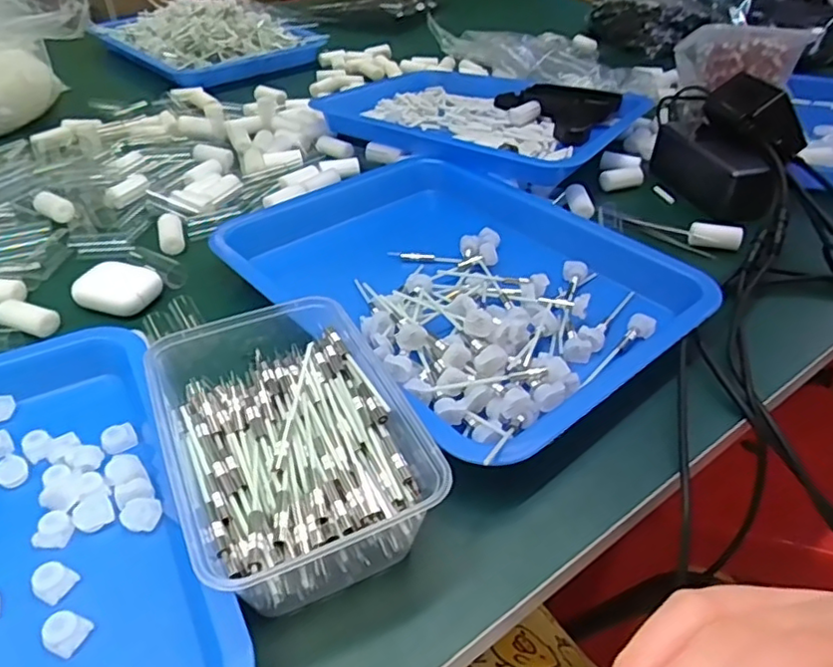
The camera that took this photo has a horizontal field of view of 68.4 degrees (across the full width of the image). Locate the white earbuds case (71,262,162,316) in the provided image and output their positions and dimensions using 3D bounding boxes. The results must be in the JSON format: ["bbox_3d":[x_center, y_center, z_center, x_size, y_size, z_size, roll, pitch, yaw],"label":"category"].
[{"bbox_3d":[-0.228,-0.035,0.466,0.057,0.016,0.044,13,42,14],"label":"white earbuds case"}]

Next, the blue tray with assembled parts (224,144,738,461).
[{"bbox_3d":[0.021,-0.053,0.494,0.255,0.054,0.360,-28,48,-29],"label":"blue tray with assembled parts"}]

